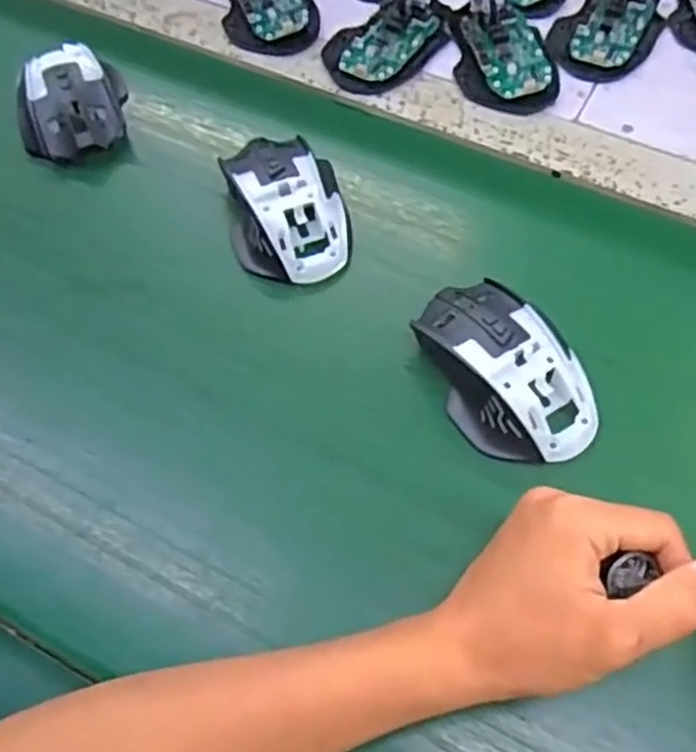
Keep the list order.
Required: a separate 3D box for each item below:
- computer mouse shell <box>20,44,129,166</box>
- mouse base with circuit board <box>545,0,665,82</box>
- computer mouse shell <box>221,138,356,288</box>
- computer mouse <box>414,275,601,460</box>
[{"bbox_3d":[-0.192,-0.191,0.527,0.062,0.036,0.086,-5,60,-1],"label":"computer mouse shell"},{"bbox_3d":[0.198,-0.270,0.566,0.072,0.022,0.109,27,65,16],"label":"mouse base with circuit board"},{"bbox_3d":[-0.041,-0.111,0.476,0.071,0.036,0.108,-16,61,-7],"label":"computer mouse shell"},{"bbox_3d":[0.083,-0.003,0.413,0.065,0.040,0.113,-30,64,-14],"label":"computer mouse"}]

